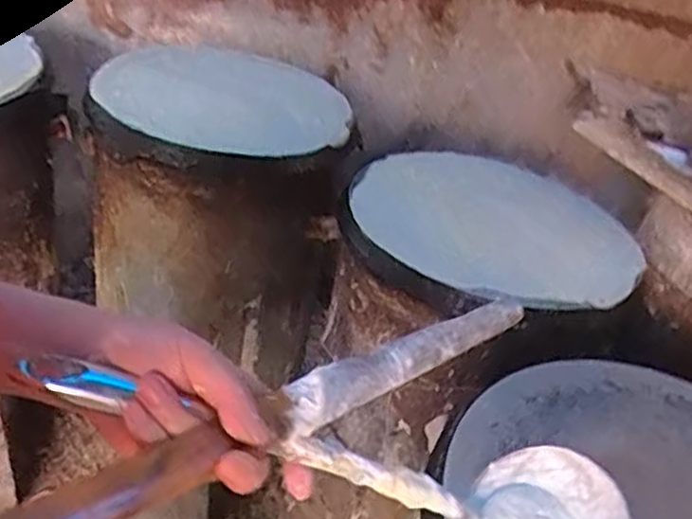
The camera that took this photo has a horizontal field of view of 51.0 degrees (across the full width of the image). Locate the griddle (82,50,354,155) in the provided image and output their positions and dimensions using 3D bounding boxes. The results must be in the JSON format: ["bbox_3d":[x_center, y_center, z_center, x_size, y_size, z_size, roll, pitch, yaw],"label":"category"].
[{"bbox_3d":[-0.179,-0.254,1.085,0.368,0.050,0.363,4,35,-13],"label":"griddle"}]

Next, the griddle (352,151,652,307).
[{"bbox_3d":[0.186,-0.050,0.934,0.351,0.023,0.345,5,32,-3],"label":"griddle"}]

